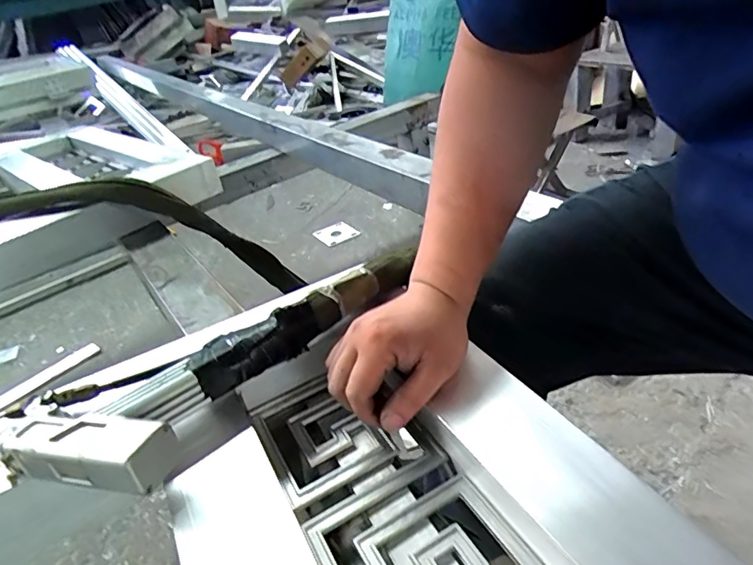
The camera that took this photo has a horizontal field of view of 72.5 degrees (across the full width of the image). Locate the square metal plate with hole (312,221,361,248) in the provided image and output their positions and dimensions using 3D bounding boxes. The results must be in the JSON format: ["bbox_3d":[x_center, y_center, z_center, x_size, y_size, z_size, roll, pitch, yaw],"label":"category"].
[{"bbox_3d":[-0.136,-0.166,1.763,0.123,0.011,0.142,-27,36,-25],"label":"square metal plate with hole"}]

